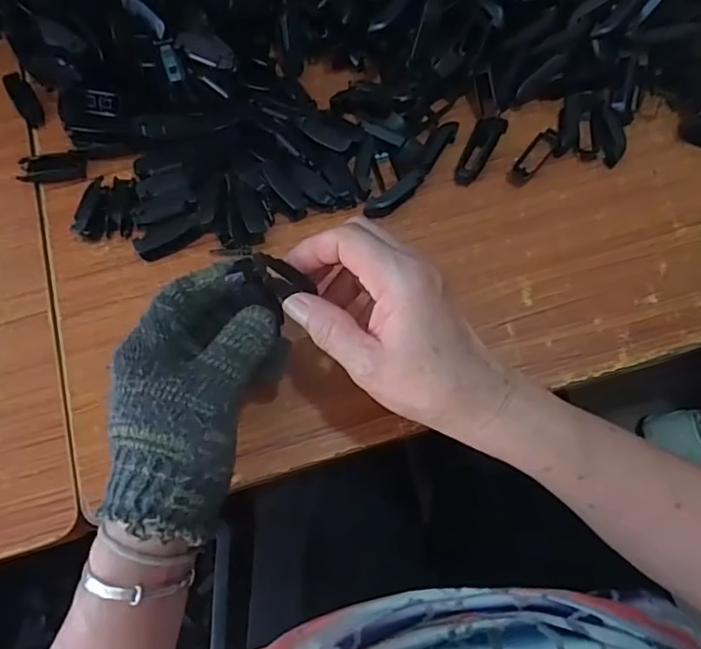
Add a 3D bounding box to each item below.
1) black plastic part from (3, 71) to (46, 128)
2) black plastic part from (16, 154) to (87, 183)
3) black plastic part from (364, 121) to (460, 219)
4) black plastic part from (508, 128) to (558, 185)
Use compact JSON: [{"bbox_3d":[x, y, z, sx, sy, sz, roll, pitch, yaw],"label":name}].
[{"bbox_3d":[-0.269,-0.186,0.444,0.019,0.011,0.049,-29,95,-8],"label":"black plastic part"},{"bbox_3d":[-0.234,-0.125,0.422,0.048,0.012,0.021,-4,76,-2],"label":"black plastic part"},{"bbox_3d":[0.052,-0.121,0.422,0.019,0.015,0.104,41,78,9],"label":"black plastic part"},{"bbox_3d":[0.148,-0.136,0.431,0.018,0.009,0.058,36,78,8],"label":"black plastic part"}]

